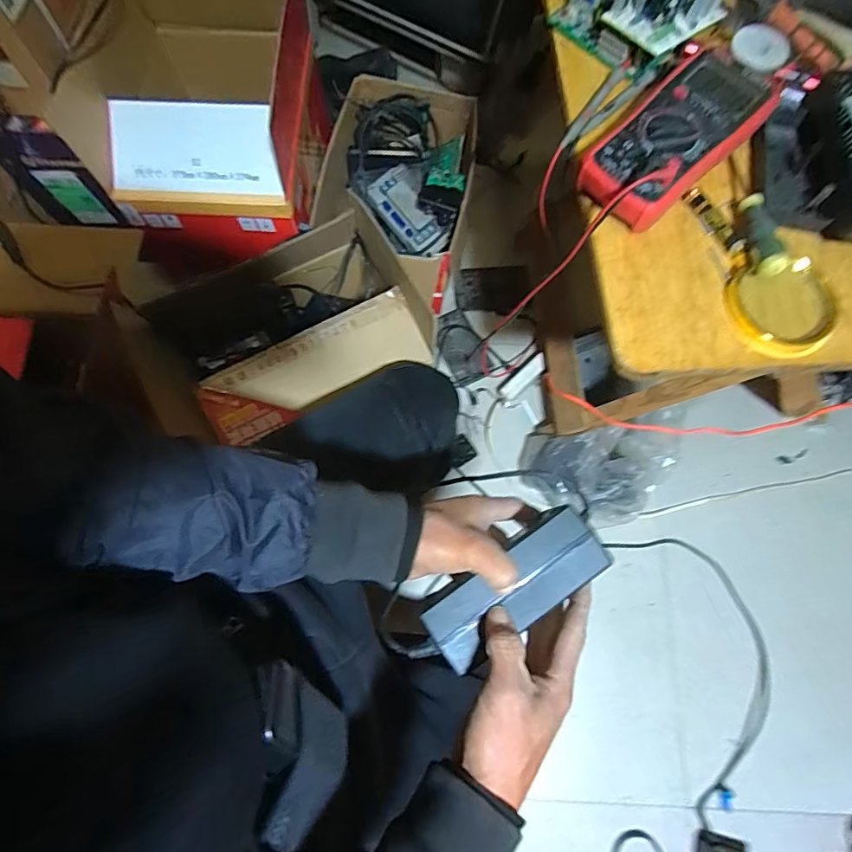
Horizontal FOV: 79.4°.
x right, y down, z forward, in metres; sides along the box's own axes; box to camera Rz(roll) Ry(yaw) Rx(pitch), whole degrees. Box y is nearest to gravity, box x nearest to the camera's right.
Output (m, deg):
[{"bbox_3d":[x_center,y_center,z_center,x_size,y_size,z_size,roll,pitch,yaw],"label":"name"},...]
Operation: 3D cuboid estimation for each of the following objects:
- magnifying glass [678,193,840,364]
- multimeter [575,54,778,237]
[{"bbox_3d":[0.304,-0.144,0.460,0.082,0.028,0.168,-10,73,-4],"label":"magnifying glass"},{"bbox_3d":[0.226,-0.265,0.471,0.190,0.047,0.086,-41,77,-12],"label":"multimeter"}]

